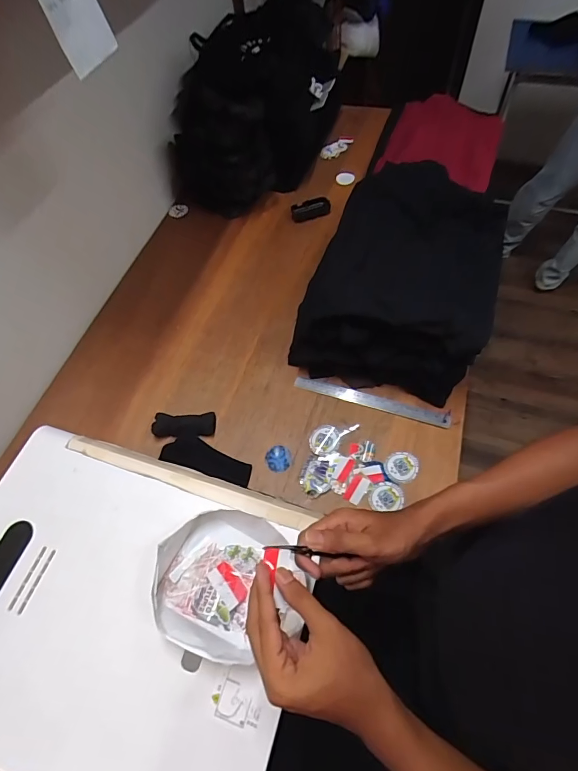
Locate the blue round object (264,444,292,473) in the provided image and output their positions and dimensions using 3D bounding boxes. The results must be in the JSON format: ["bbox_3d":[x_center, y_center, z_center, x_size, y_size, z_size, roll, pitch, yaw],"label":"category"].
[{"bbox_3d":[-0.021,0.145,0.785,0.053,0.008,0.056,-2,59,3],"label":"blue round object"}]

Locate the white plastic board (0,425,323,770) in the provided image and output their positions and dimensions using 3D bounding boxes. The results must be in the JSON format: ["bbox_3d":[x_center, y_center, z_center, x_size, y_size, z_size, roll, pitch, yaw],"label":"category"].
[{"bbox_3d":[-0.243,0.291,0.523,0.495,0.023,0.399,15,62,9],"label":"white plastic board"}]

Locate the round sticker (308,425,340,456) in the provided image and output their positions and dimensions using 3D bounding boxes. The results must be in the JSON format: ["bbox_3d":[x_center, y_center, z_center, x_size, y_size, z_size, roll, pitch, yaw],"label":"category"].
[{"bbox_3d":[0.070,0.108,0.791,0.054,0.007,0.063,22,63,16],"label":"round sticker"}]

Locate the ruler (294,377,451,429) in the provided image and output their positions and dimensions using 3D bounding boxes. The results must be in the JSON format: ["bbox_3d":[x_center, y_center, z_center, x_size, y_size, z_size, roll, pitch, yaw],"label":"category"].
[{"bbox_3d":[0.172,0.031,0.830,0.323,0.008,0.034,16,62,13],"label":"ruler"}]

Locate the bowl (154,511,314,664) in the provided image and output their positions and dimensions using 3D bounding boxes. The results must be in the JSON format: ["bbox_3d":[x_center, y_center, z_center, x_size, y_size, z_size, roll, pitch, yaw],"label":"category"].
[{"bbox_3d":[-0.084,0.248,0.507,0.166,0.044,0.166,6,60,8],"label":"bowl"}]

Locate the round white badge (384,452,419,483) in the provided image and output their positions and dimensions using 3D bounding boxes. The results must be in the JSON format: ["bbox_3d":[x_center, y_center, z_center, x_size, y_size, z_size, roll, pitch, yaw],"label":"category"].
[{"bbox_3d":[0.215,0.155,0.755,0.062,0.013,0.057,-2,59,3],"label":"round white badge"}]

